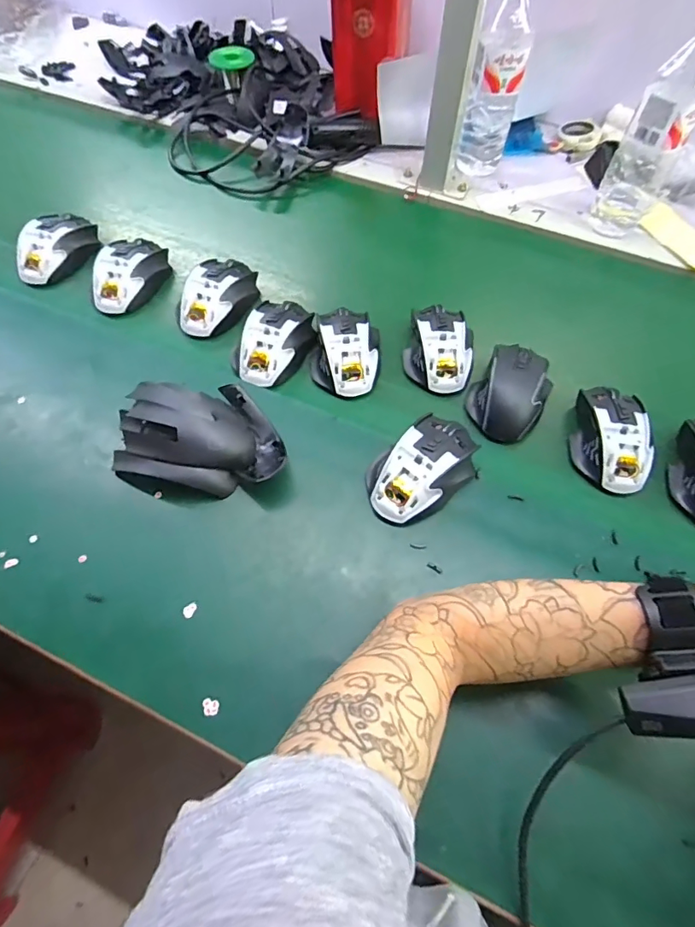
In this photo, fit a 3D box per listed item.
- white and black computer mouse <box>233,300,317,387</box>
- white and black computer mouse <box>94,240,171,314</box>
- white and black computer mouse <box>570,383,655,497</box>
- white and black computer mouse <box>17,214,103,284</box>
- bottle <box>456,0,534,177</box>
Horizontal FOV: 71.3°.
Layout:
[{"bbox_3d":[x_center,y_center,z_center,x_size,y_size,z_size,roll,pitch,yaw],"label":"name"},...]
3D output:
[{"bbox_3d":[-0.077,-0.136,0.527,0.069,0.032,0.114,21,62,10],"label":"white and black computer mouse"},{"bbox_3d":[-0.259,-0.228,0.576,0.064,0.035,0.108,12,61,5],"label":"white and black computer mouse"},{"bbox_3d":[0.262,-0.028,0.481,0.070,0.038,0.115,5,61,1],"label":"white and black computer mouse"},{"bbox_3d":[-0.360,-0.271,0.598,0.068,0.037,0.113,30,64,15],"label":"white and black computer mouse"},{"bbox_3d":[0.194,-0.495,0.627,0.061,0.220,0.057,-32,66,-18],"label":"bottle"}]

